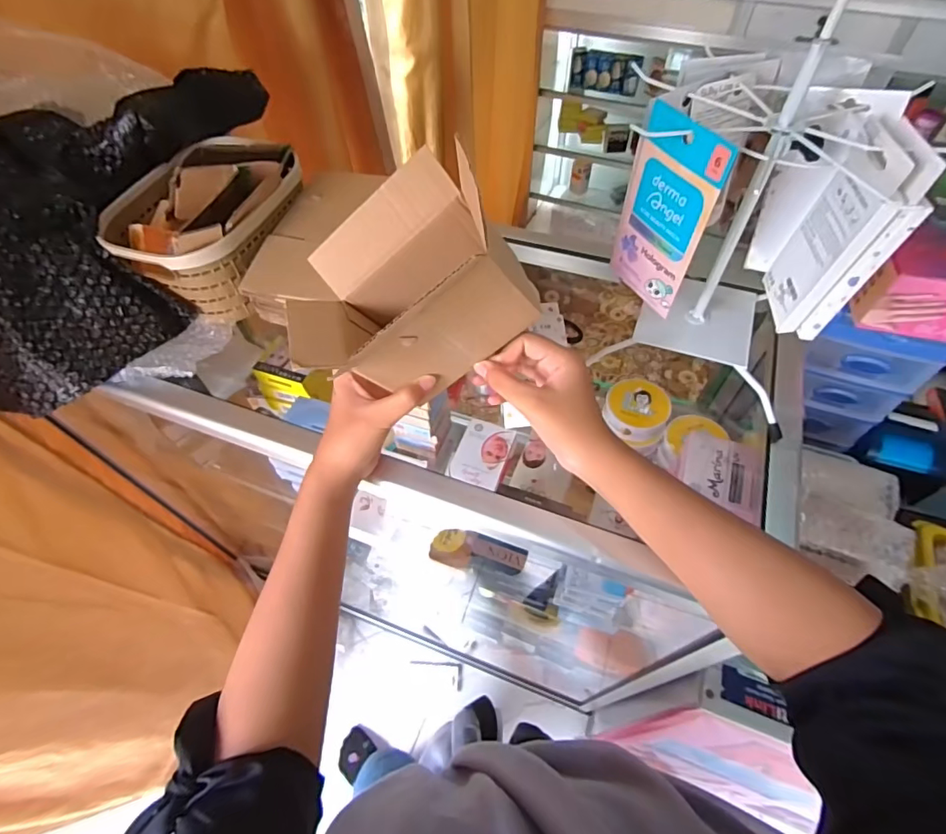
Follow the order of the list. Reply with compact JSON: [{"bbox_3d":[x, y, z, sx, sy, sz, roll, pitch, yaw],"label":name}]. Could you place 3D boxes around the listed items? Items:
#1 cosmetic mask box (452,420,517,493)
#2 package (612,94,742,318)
[{"bbox_3d":[0.015,0.050,0.677,0.071,0.011,0.103,15,57,12],"label":"cosmetic mask box"},{"bbox_3d":[0.145,-0.153,0.377,0.010,0.138,0.079,-21,57,-13],"label":"package"}]

